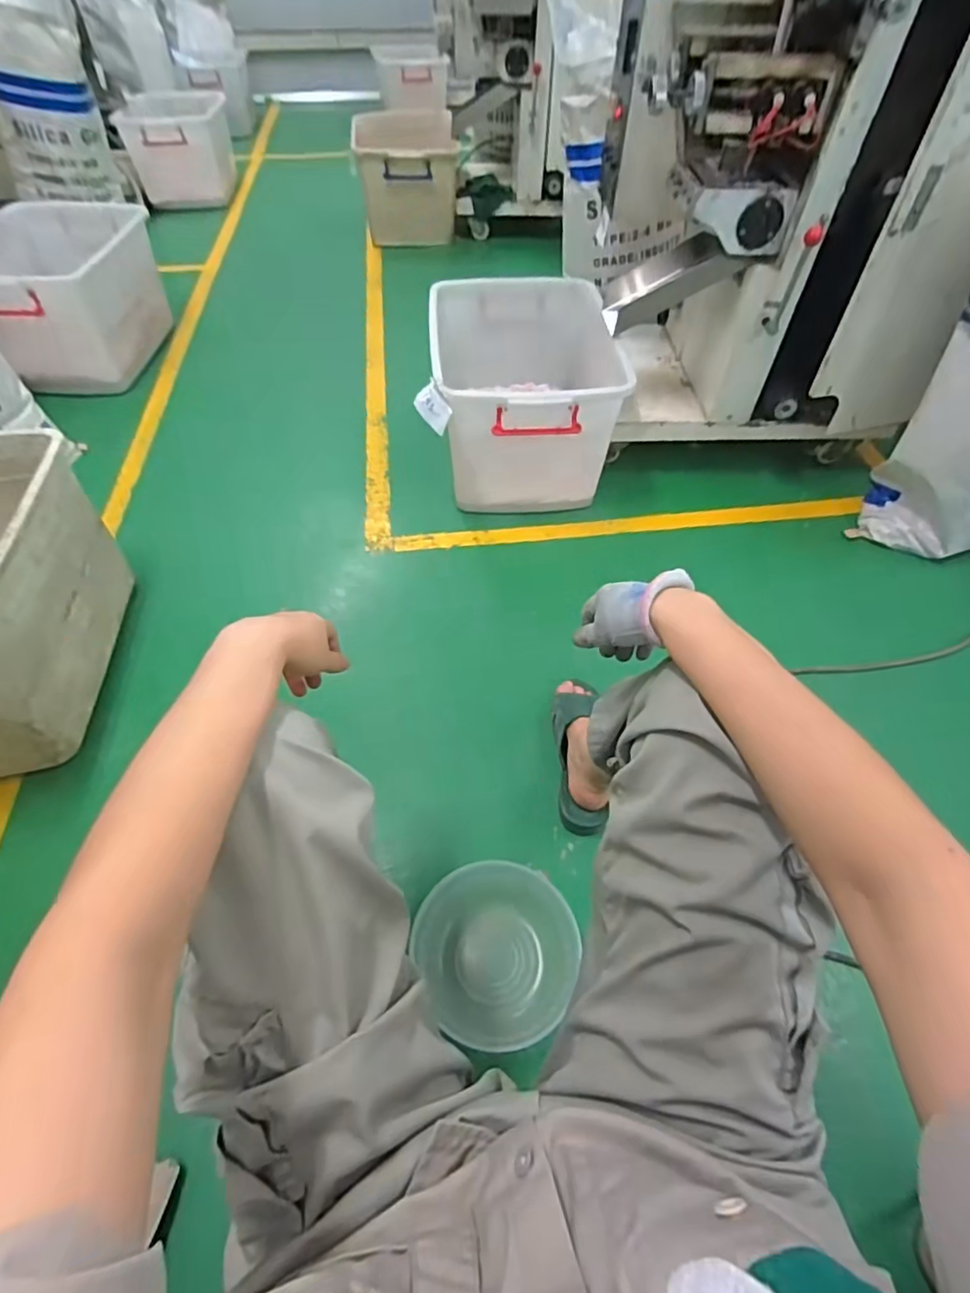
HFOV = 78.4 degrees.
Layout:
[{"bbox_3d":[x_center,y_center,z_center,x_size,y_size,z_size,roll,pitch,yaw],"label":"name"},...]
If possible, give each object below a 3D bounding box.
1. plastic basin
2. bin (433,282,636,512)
[{"bbox_3d":[0.018,0.407,0.796,0.206,0.075,0.209,0,52,0],"label":"plastic basin"},{"bbox_3d":[0.090,-0.598,1.422,0.422,0.307,0.578,-4,52,-3],"label":"bin"}]

